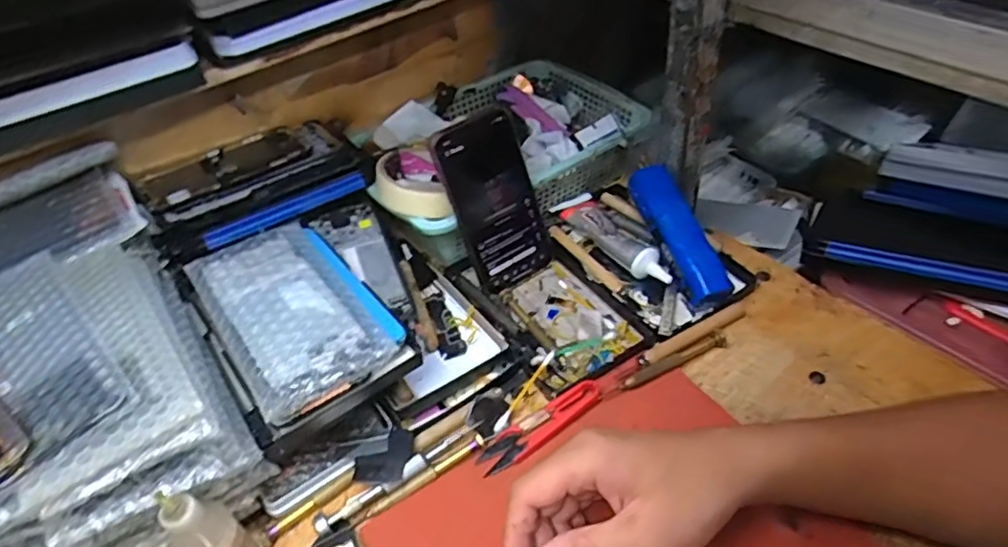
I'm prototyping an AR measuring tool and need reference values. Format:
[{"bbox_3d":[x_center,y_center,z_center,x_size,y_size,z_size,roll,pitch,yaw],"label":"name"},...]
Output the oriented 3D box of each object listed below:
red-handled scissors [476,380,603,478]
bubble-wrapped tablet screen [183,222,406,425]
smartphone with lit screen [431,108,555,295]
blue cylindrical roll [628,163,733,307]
[{"bbox_3d":[0.028,0.109,0.446,0.101,0.007,0.027,-26,48,-19],"label":"red-handled scissors"},{"bbox_3d":[-0.151,0.025,0.446,0.107,0.022,0.168,-30,48,-21],"label":"bubble-wrapped tablet screen"},{"bbox_3d":[-0.006,-0.060,0.526,0.076,0.149,0.010,-29,27,-16],"label":"smartphone with lit screen"},{"bbox_3d":[0.150,-0.037,0.534,0.038,0.029,0.134,-17,66,-12],"label":"blue cylindrical roll"}]

